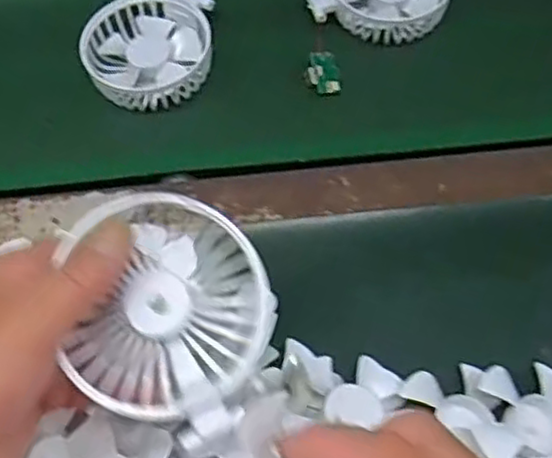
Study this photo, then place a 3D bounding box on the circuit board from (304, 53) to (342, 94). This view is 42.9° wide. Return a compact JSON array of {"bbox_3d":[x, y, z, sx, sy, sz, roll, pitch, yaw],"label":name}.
[{"bbox_3d":[0.034,-0.111,0.501,0.025,0.007,0.030,-3,81,-15],"label":"circuit board"}]

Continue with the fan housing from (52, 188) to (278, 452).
[{"bbox_3d":[-0.049,0.035,0.302,0.094,0.042,0.090,25,75,-2],"label":"fan housing"}]

